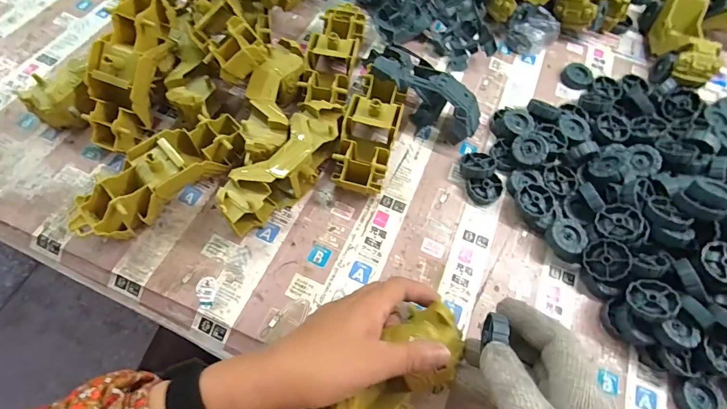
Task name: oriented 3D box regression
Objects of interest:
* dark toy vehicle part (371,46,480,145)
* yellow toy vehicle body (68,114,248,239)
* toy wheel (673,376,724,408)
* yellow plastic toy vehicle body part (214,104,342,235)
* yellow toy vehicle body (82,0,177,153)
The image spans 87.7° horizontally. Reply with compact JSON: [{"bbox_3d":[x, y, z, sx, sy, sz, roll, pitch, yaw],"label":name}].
[{"bbox_3d":[0.077,-0.126,0.441,0.128,0.067,0.063,33,66,13],"label":"dark toy vehicle part"},{"bbox_3d":[-0.199,-0.026,0.385,0.063,0.053,0.178,42,68,17],"label":"yellow toy vehicle body"},{"bbox_3d":[0.303,0.176,0.341,0.039,0.011,0.036,1,63,-3],"label":"toy wheel"},{"bbox_3d":[-0.079,-0.036,0.390,0.060,0.059,0.166,30,65,11],"label":"yellow plastic toy vehicle body part"},{"bbox_3d":[-0.250,-0.144,0.405,0.061,0.052,0.163,20,95,7],"label":"yellow toy vehicle body"}]

